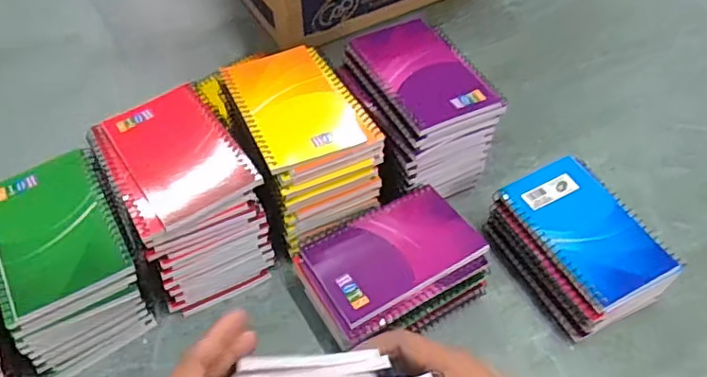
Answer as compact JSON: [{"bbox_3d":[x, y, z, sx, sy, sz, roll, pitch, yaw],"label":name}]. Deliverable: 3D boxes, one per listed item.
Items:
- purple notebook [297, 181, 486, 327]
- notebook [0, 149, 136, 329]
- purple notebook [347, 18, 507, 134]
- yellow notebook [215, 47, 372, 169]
[{"bbox_3d":[0.031,0.047,0.466,0.127,0.012,0.090,-25,56,-19],"label":"purple notebook"},{"bbox_3d":[-0.228,0.030,0.437,0.092,0.010,0.133,-27,57,-19],"label":"notebook"},{"bbox_3d":[0.061,-0.107,0.517,0.090,0.010,0.135,-21,55,-16],"label":"purple notebook"},{"bbox_3d":[-0.053,-0.072,0.479,0.081,0.008,0.126,-20,55,-16],"label":"yellow notebook"}]

